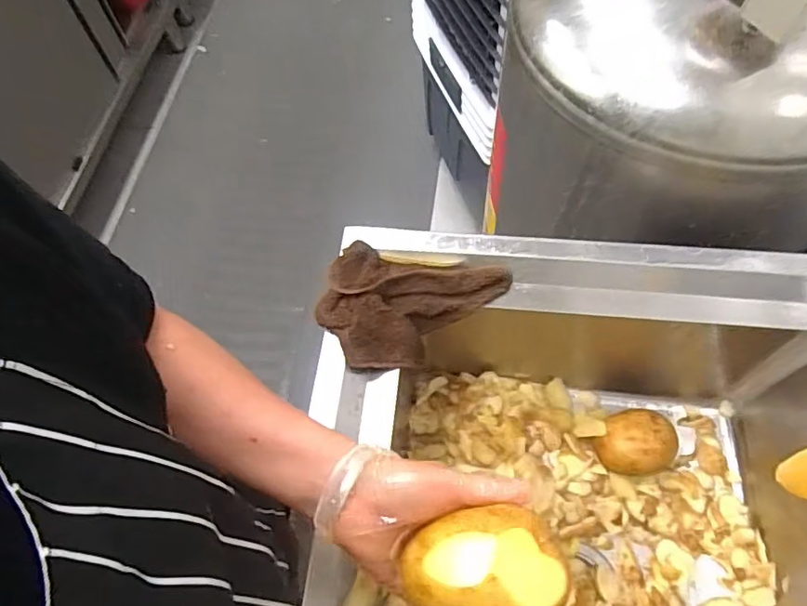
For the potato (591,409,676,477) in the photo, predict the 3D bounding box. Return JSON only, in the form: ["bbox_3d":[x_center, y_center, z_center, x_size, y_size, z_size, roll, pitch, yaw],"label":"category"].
[{"bbox_3d":[0.288,0.175,0.709,0.092,0.055,0.074,-17,62,-5],"label":"potato"}]

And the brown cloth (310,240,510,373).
[{"bbox_3d":[0.008,0.014,0.582,0.181,0.062,0.135,9,63,8],"label":"brown cloth"}]

